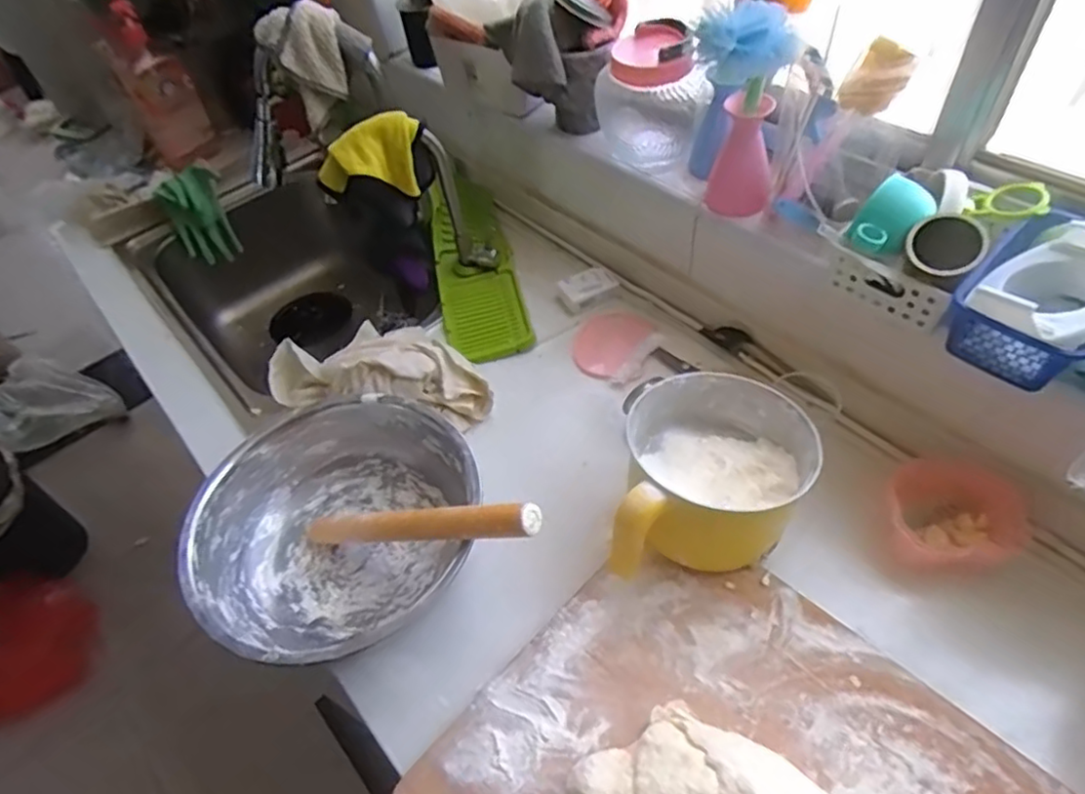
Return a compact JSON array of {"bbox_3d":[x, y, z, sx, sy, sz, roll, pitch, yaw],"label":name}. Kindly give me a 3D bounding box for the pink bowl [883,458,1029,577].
[{"bbox_3d":[0.396,0.120,0.630,0.111,0.065,0.124,34,62,29],"label":"pink bowl"}]

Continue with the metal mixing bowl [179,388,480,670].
[{"bbox_3d":[-0.196,0.133,0.651,0.255,0.102,0.271,-3,50,4],"label":"metal mixing bowl"}]

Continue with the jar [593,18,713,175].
[{"bbox_3d":[0.142,-0.359,0.784,0.137,0.153,0.102,31,60,28],"label":"jar"}]

